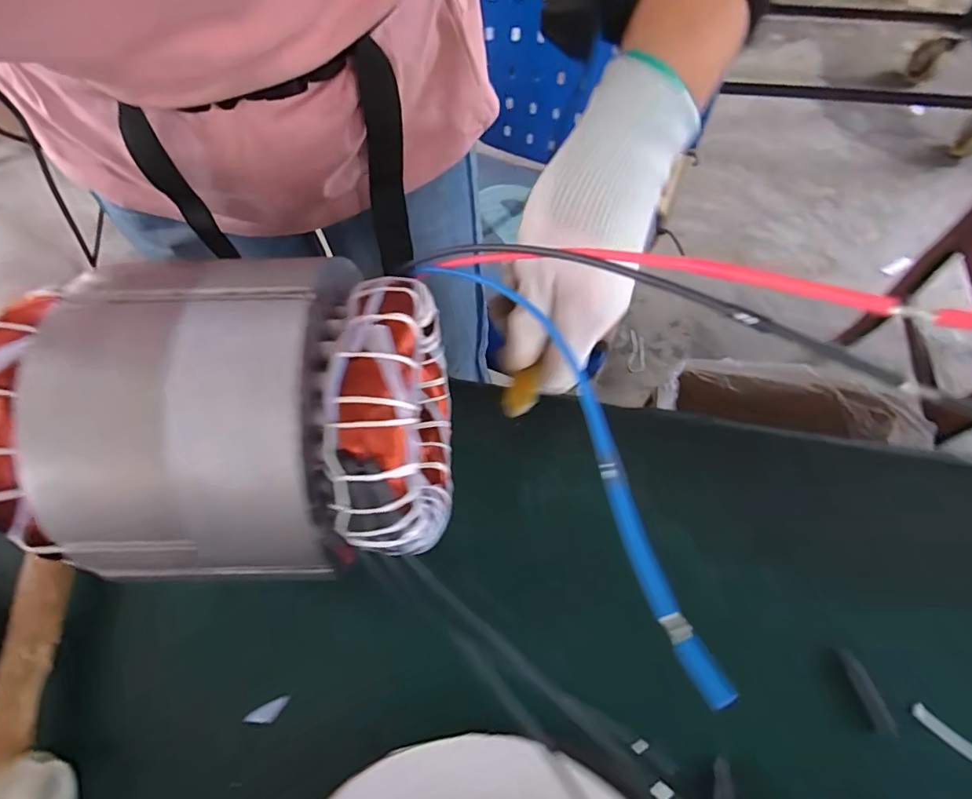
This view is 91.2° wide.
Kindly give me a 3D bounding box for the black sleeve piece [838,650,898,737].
[{"bbox_3d":[0.194,0.149,0.242,0.009,0.004,0.037,-9,61,-4],"label":"black sleeve piece"}]

